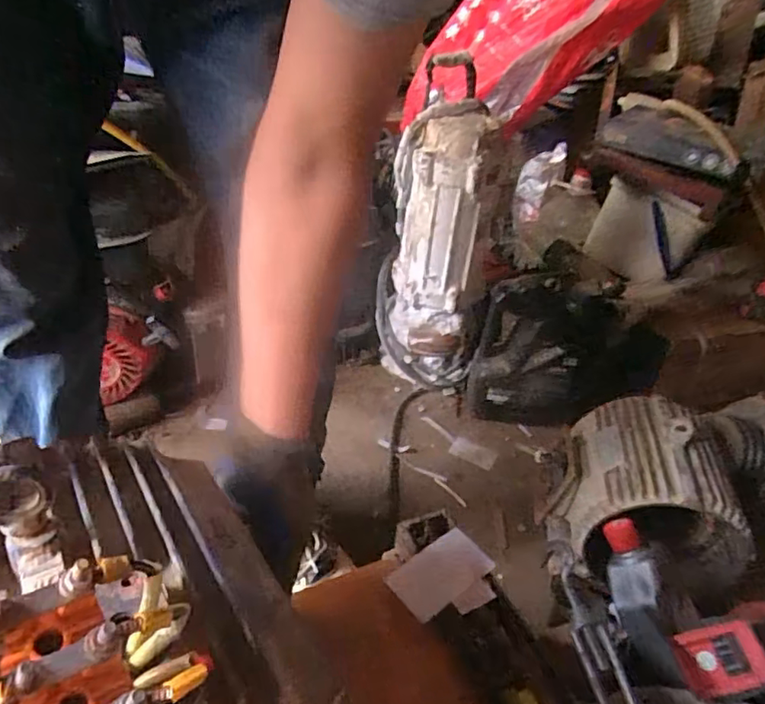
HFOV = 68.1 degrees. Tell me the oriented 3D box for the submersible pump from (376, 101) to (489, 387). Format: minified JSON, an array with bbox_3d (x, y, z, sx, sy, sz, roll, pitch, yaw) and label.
[{"bbox_3d":[0.085,-0.172,1.075,0.176,0.525,0.129,9,35,2],"label":"submersible pump"}]

